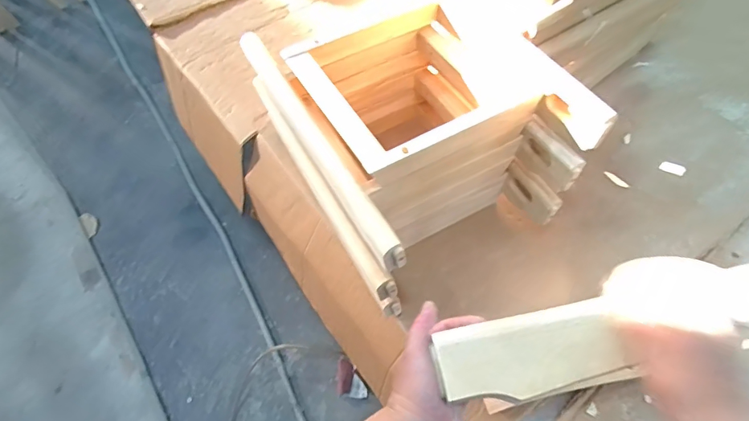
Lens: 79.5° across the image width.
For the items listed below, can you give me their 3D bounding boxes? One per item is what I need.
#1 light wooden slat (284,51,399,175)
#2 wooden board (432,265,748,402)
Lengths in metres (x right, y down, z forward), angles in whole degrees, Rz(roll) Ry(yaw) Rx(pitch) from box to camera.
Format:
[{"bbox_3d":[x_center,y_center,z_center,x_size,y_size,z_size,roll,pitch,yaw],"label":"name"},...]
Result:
[{"bbox_3d":[-0.051,-0.142,0.644,0.042,0.025,0.248,-28,61,-14],"label":"light wooden slat"},{"bbox_3d":[0.295,0.098,0.420,0.485,0.023,0.072,-10,59,-6],"label":"wooden board"}]

